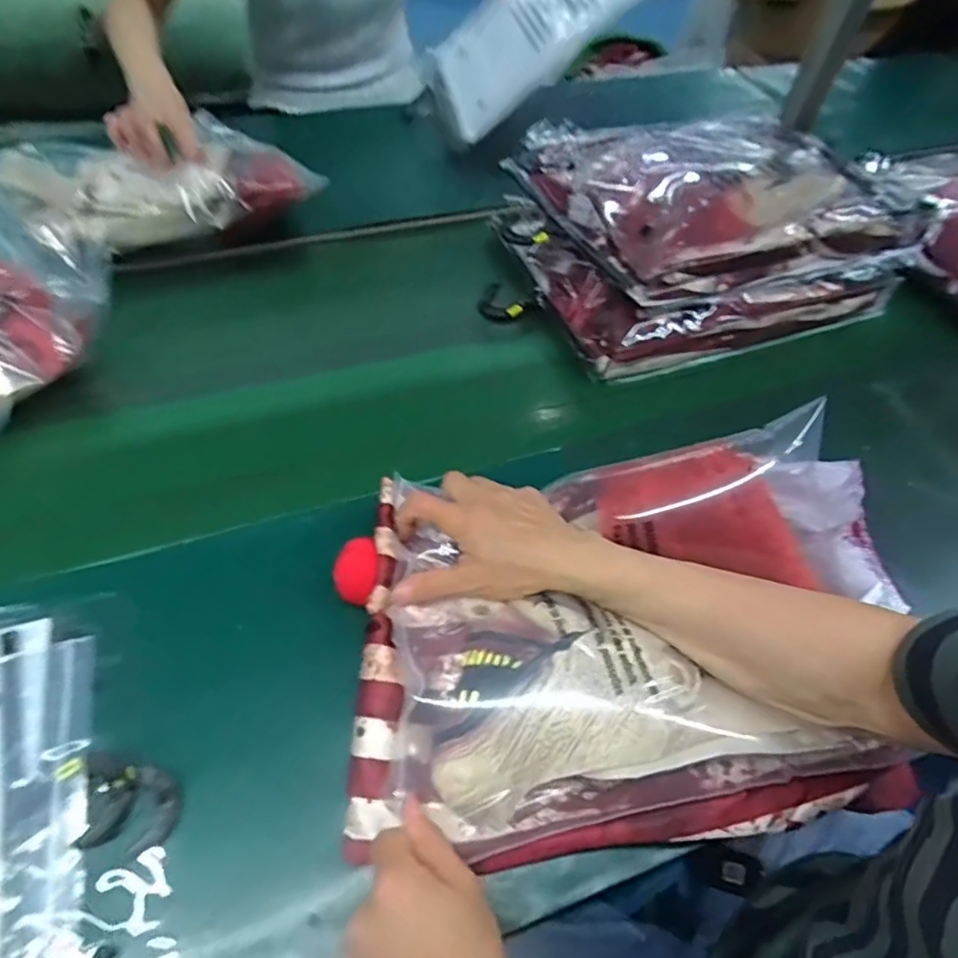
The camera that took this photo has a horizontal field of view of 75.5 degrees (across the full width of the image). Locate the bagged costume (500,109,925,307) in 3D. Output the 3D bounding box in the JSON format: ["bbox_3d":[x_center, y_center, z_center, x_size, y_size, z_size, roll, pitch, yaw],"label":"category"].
[{"bbox_3d":[0.261,-0.343,0.718,0.360,0.068,0.303,-17,56,-16],"label":"bagged costume"}]

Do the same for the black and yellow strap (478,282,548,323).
[{"bbox_3d":[0.040,-0.208,0.729,0.076,0.026,0.037,-4,54,-7],"label":"black and yellow strap"}]

